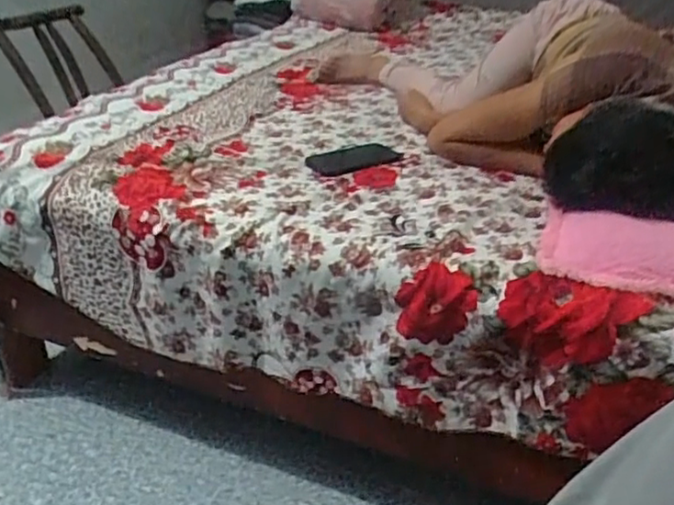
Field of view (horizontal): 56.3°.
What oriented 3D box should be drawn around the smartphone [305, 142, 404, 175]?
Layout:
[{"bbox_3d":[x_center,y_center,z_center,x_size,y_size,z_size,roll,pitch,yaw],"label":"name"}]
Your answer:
[{"bbox_3d":[0.032,-0.176,1.163,0.206,0.007,0.097,-19,41,-37],"label":"smartphone"}]

